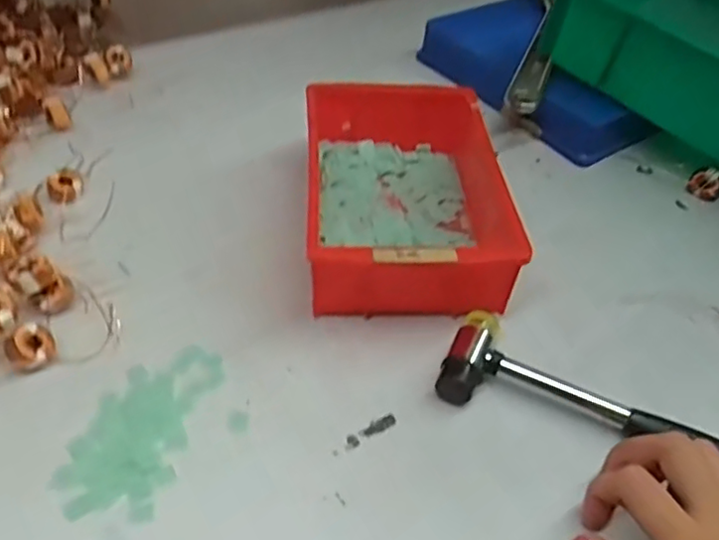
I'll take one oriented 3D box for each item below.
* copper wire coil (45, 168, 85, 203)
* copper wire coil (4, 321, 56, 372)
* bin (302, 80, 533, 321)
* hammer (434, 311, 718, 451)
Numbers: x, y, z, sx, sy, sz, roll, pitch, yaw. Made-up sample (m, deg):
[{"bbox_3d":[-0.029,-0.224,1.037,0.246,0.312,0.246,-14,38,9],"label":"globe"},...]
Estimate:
[{"bbox_3d":[-0.216,-0.062,0.477,0.025,0.011,0.024,3,44,-3],"label":"copper wire coil"},{"bbox_3d":[-0.186,0.045,0.372,0.019,0.022,0.025,25,47,18],"label":"copper wire coil"},{"bbox_3d":[0.029,-0.059,0.464,0.128,0.060,0.197,1,45,-6],"label":"bin"},{"bbox_3d":[0.162,0.089,0.355,0.237,0.018,0.059,22,48,15],"label":"hammer"}]

